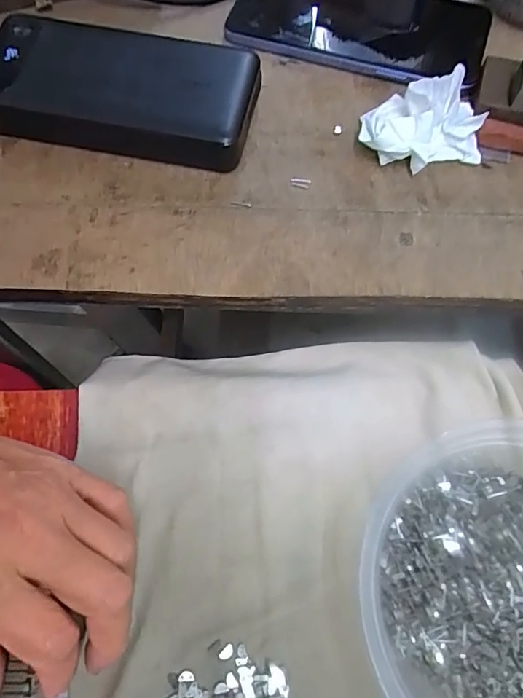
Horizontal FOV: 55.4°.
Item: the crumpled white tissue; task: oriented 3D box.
[{"bbox_3d":[0.090,-0.127,0.276,0.069,0.037,0.045,-1,70,-1],"label":"crumpled white tissue"}]

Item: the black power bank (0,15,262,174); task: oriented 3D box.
[{"bbox_3d":[-0.081,-0.150,0.284,0.152,0.031,0.070,11,69,3],"label":"black power bank"}]

